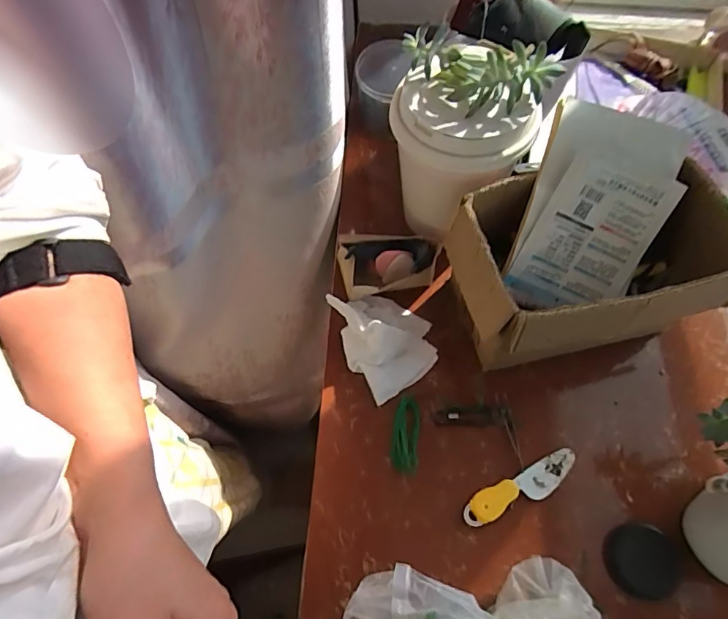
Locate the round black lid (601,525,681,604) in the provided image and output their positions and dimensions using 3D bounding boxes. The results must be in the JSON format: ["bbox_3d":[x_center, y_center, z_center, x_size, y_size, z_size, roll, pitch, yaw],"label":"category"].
[{"bbox_3d":[0.260,0.236,0.452,0.063,0.008,0.060,8,65,5],"label":"round black lid"}]

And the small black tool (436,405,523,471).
[{"bbox_3d":[0.130,0.123,0.522,0.097,0.011,0.049,26,68,13],"label":"small black tool"}]

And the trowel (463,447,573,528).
[{"bbox_3d":[0.160,0.180,0.490,0.130,0.009,0.030,-23,66,-10],"label":"trowel"}]

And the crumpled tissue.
[{"bbox_3d":[0.027,0.030,0.548,0.103,0.046,0.125,-21,66,-9],"label":"crumpled tissue"}]

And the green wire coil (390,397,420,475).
[{"bbox_3d":[0.045,0.133,0.518,0.027,0.013,0.078,7,65,4],"label":"green wire coil"}]

